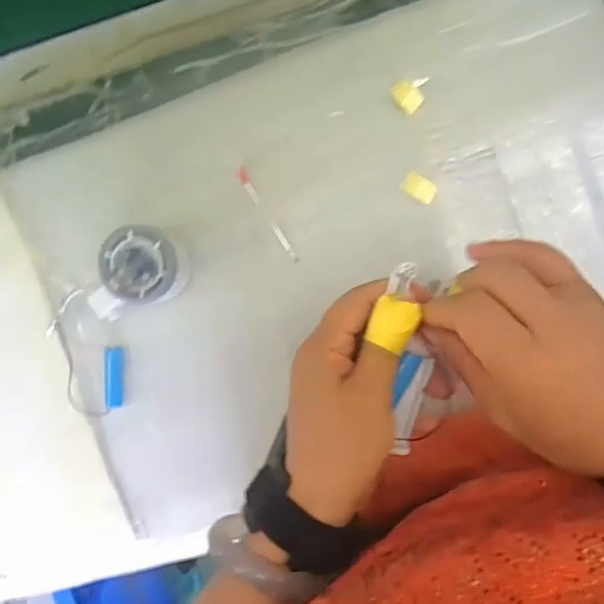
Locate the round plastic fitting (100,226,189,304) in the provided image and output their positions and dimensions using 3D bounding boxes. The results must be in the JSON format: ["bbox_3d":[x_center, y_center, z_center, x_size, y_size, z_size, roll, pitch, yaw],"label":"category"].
[{"bbox_3d":[-0.122,-0.029,0.451,0.055,0.043,0.056,9,92,6],"label":"round plastic fitting"}]

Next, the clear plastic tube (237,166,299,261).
[{"bbox_3d":[-0.028,-0.070,0.467,0.008,0.009,0.086,-31,88,6],"label":"clear plastic tube"}]

